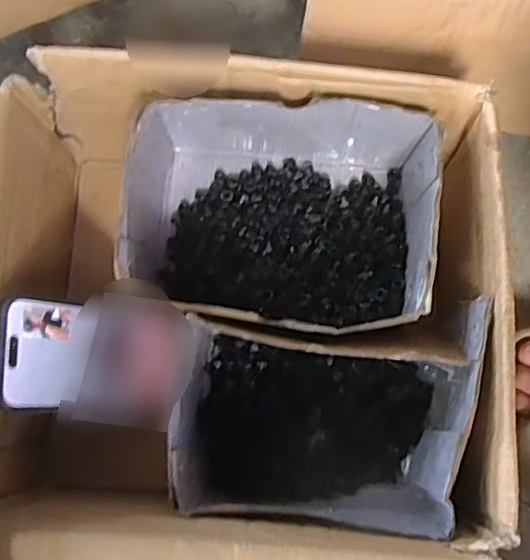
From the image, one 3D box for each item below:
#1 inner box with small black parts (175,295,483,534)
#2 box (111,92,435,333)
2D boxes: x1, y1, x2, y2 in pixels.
[{"bbox_3d":[0.036,0.089,0.426,0.191,0.111,0.138,4,77,0],"label":"inner box with small black parts"},{"bbox_3d":[0.004,-0.046,0.455,0.222,0.097,0.159,12,78,2],"label":"box"}]

